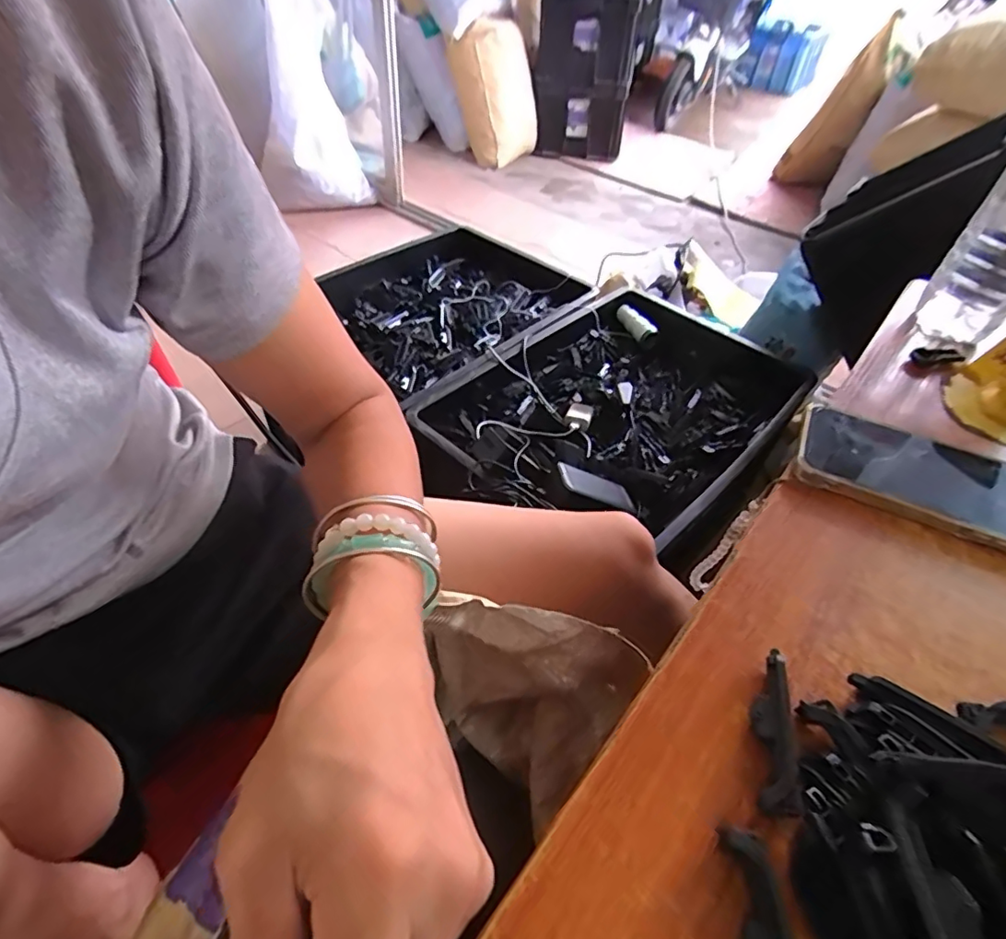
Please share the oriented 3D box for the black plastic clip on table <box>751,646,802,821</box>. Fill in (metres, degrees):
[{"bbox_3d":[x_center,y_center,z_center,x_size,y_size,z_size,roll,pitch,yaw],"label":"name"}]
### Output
[{"bbox_3d":[0.123,0.118,0.251,0.015,0.017,0.071,13,47,7],"label":"black plastic clip on table"}]

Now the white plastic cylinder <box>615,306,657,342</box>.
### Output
[{"bbox_3d":[0.255,-0.282,1.072,0.038,0.032,0.100,-17,50,-20],"label":"white plastic cylinder"}]

